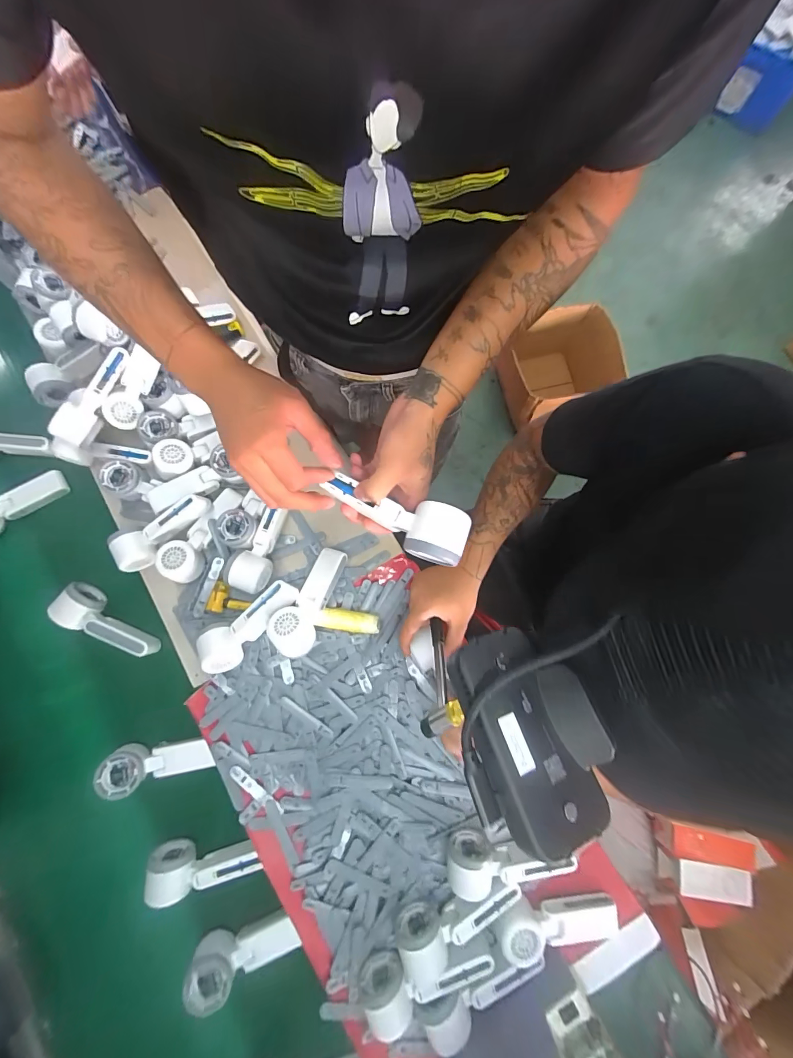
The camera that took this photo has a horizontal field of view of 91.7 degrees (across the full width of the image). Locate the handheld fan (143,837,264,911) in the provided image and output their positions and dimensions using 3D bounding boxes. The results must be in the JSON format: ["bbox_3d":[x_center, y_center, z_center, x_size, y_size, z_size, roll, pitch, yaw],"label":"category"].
[{"bbox_3d":[-0.254,0.460,0.531,0.155,0.052,0.064,-8,79,-2],"label":"handheld fan"}]

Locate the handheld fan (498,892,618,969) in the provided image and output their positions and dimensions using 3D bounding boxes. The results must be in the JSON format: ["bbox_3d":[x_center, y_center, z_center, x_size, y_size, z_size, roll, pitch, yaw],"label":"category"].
[{"bbox_3d":[0.213,0.512,0.498,0.160,0.030,0.057,5,79,-15],"label":"handheld fan"}]

